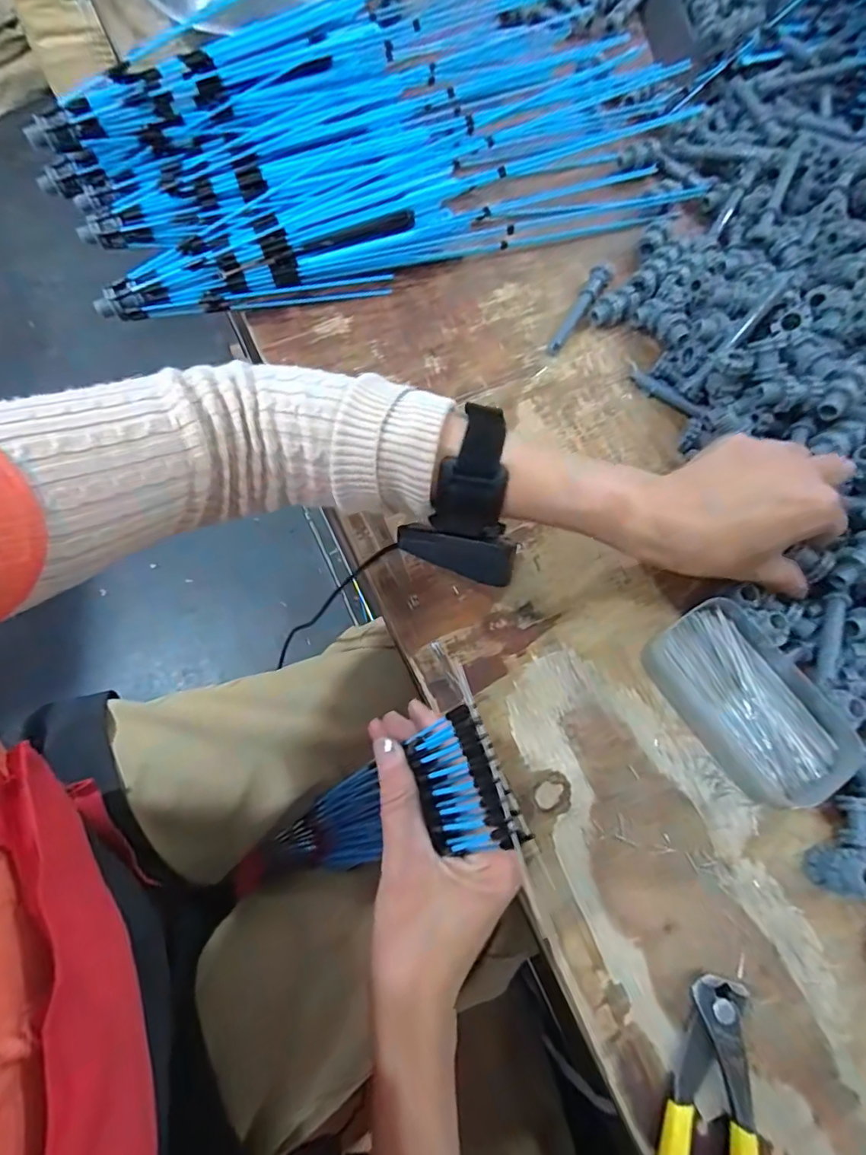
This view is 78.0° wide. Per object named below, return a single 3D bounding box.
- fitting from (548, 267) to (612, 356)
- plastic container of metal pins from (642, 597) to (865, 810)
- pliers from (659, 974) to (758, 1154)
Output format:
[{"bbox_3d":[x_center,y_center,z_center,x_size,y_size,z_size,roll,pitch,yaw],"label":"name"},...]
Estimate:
[{"bbox_3d":[0.121,-0.219,0.441,0.016,0.014,0.095,31,72,9],"label":"fitting"},{"bbox_3d":[0.191,0.075,0.328,0.070,0.031,0.118,-34,74,-13],"label":"plastic container of metal pins"},{"bbox_3d":[0.127,0.283,0.252,0.046,0.026,0.160,16,70,4],"label":"pliers"}]

